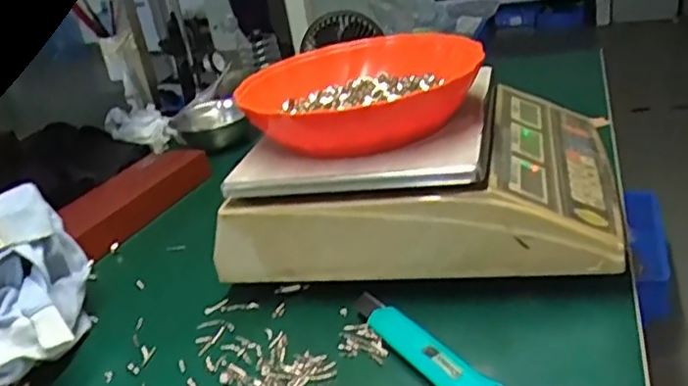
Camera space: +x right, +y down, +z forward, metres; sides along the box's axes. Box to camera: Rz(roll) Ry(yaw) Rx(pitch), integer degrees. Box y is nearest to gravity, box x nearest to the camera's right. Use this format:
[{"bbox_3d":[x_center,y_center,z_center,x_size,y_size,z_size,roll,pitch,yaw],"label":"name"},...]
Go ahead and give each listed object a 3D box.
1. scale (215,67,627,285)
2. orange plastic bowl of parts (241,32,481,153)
[{"bbox_3d":[0.076,-0.021,0.617,0.333,0.116,0.275,-2,26,15],"label":"scale"},{"bbox_3d":[0.015,-0.092,0.550,0.186,0.046,0.198,-8,25,4],"label":"orange plastic bowl of parts"}]

